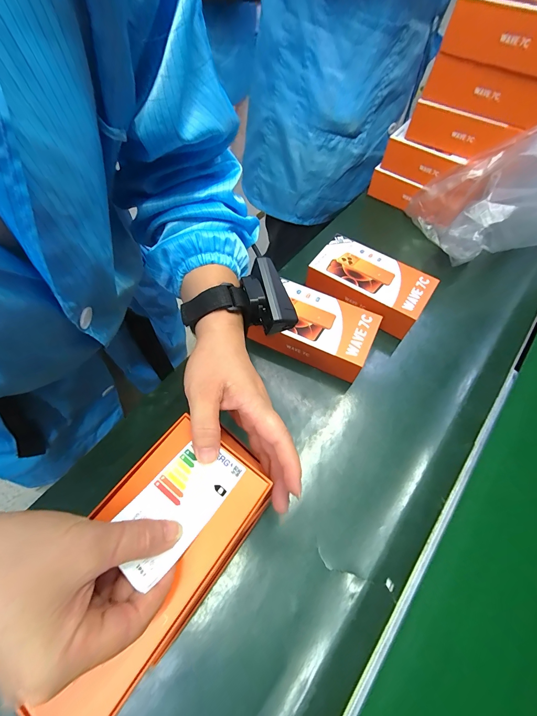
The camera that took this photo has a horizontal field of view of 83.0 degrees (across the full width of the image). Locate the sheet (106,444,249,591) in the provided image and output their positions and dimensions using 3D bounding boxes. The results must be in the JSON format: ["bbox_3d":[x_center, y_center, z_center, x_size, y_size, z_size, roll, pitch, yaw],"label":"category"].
[{"bbox_3d":[-0.062,0.100,0.209,0.048,0.008,0.092,35,53,13],"label":"sheet"}]

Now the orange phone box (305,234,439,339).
[{"bbox_3d":[0.153,-0.114,0.496,0.189,0.072,0.105,33,66,13],"label":"orange phone box"}]

